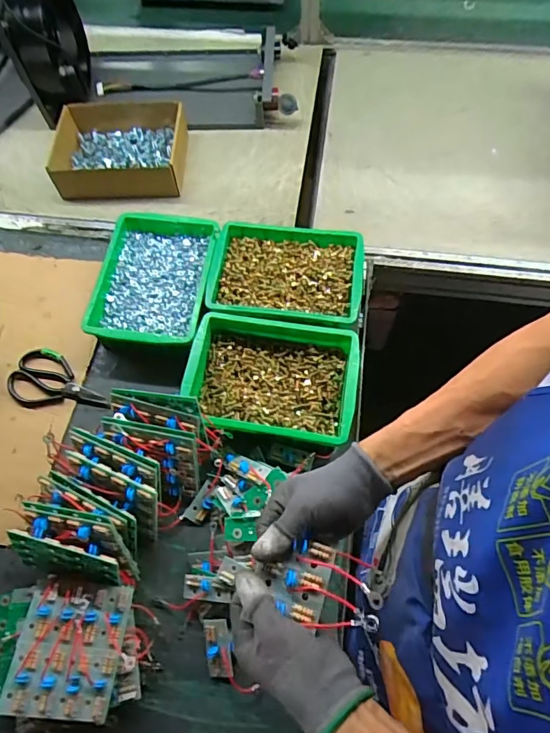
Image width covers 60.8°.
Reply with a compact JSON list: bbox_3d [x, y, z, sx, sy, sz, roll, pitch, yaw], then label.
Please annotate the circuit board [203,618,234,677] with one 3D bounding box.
[{"bbox_3d":[-0.070,0.349,0.581,0.030,0.018,0.064,-9,79,-4],"label":"circuit board"}]

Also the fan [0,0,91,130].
[{"bbox_3d":[-0.461,-0.646,0.965,0.094,0.226,0.168,2,62,2],"label":"fan"}]

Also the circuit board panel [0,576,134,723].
[{"bbox_3d":[-0.239,0.323,0.543,0.115,0.026,0.135,5,62,3],"label":"circuit board panel"}]

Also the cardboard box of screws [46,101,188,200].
[{"bbox_3d":[-0.313,-0.436,0.948,0.265,0.067,0.212,-4,62,-1],"label":"cardboard box of screws"}]

